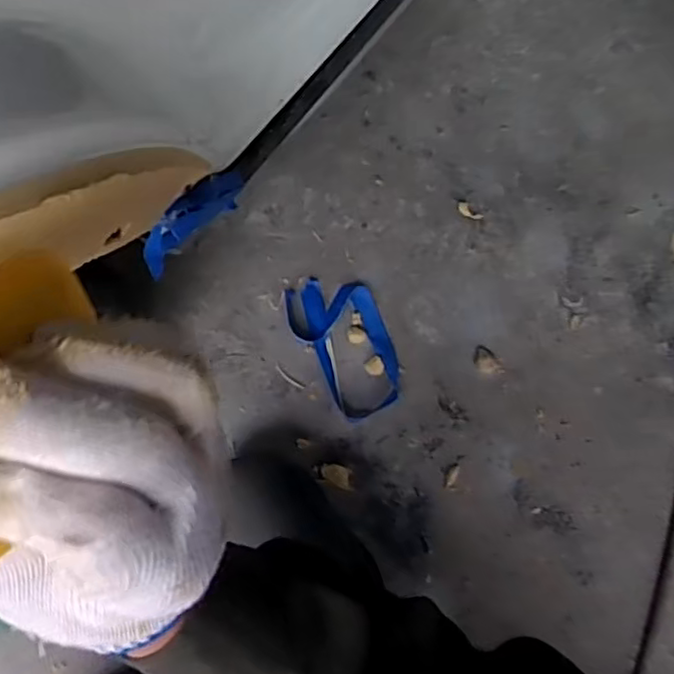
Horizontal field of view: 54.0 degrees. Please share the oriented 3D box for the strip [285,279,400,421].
[{"bbox_3d":[0.017,0.005,0.847,0.110,0.014,0.186,-30,88,-6],"label":"strip"}]

